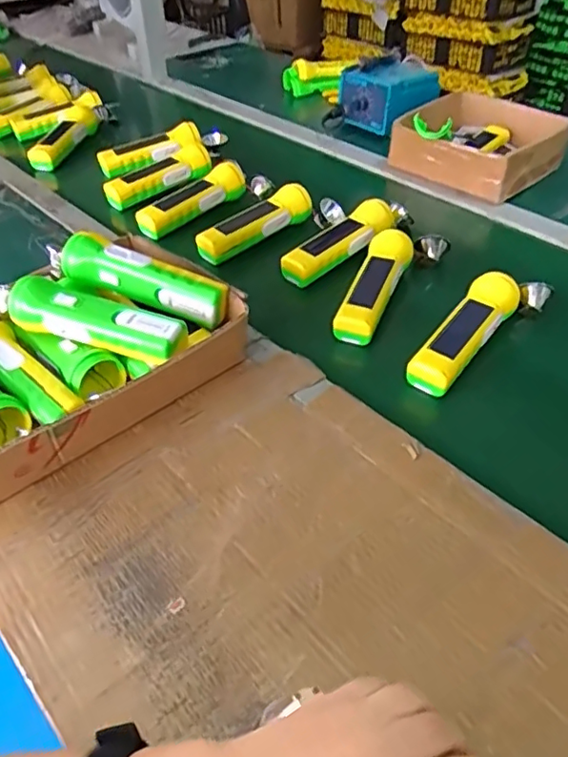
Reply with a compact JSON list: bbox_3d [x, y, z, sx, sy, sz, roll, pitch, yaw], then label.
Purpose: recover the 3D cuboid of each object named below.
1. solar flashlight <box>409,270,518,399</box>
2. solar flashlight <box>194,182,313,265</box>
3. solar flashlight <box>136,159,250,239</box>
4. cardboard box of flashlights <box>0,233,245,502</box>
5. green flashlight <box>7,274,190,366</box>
[{"bbox_3d":[0.186,-0.049,0.585,0.050,0.045,0.164,28,51,28],"label":"solar flashlight"},{"bbox_3d":[-0.037,-0.201,0.760,0.170,0.053,0.043,-32,51,-29],"label":"solar flashlight"},{"bbox_3d":[-0.129,-0.255,0.812,0.177,0.045,0.052,-33,51,-29],"label":"solar flashlight"},{"bbox_3d":[-0.260,-0.001,0.510,0.405,0.100,0.210,-30,50,-27],"label":"cardboard box of flashlights"},{"bbox_3d":[-0.172,-0.057,0.529,0.173,0.043,0.047,13,44,14],"label":"green flashlight"}]

